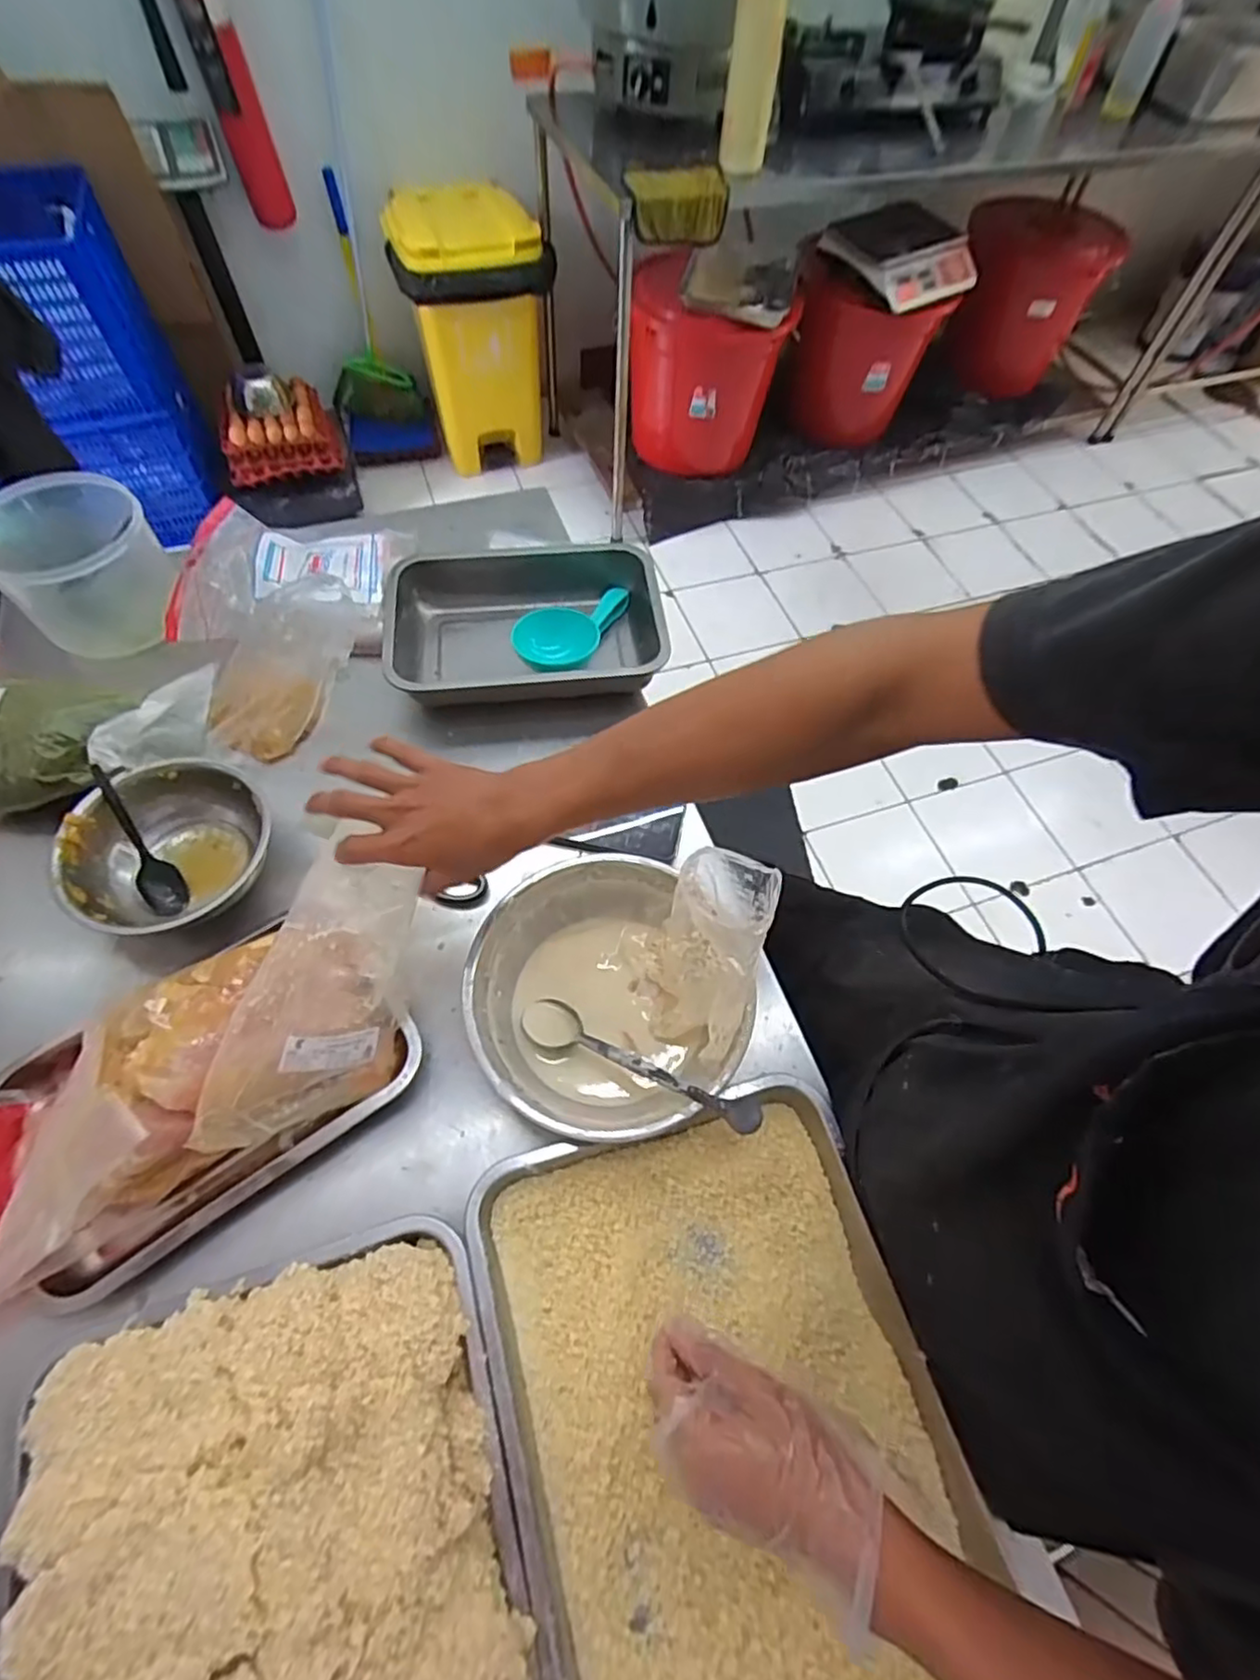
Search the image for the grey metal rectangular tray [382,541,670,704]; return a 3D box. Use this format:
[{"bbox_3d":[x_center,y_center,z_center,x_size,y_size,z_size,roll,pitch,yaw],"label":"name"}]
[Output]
[{"bbox_3d":[-0.124,-0.237,0.806,0.308,0.109,0.211,-5,61,-6],"label":"grey metal rectangular tray"}]

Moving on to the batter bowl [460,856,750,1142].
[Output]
[{"bbox_3d":[-0.031,0.138,0.587,0.210,0.089,0.232,-16,63,-12],"label":"batter bowl"}]

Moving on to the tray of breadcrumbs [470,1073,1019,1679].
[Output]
[{"bbox_3d":[0.068,0.388,0.455,0.281,0.047,0.378,-13,62,-10],"label":"tray of breadcrumbs"}]

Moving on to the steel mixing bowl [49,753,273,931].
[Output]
[{"bbox_3d":[-0.434,0.013,0.640,0.145,0.078,0.176,17,61,6],"label":"steel mixing bowl"}]

